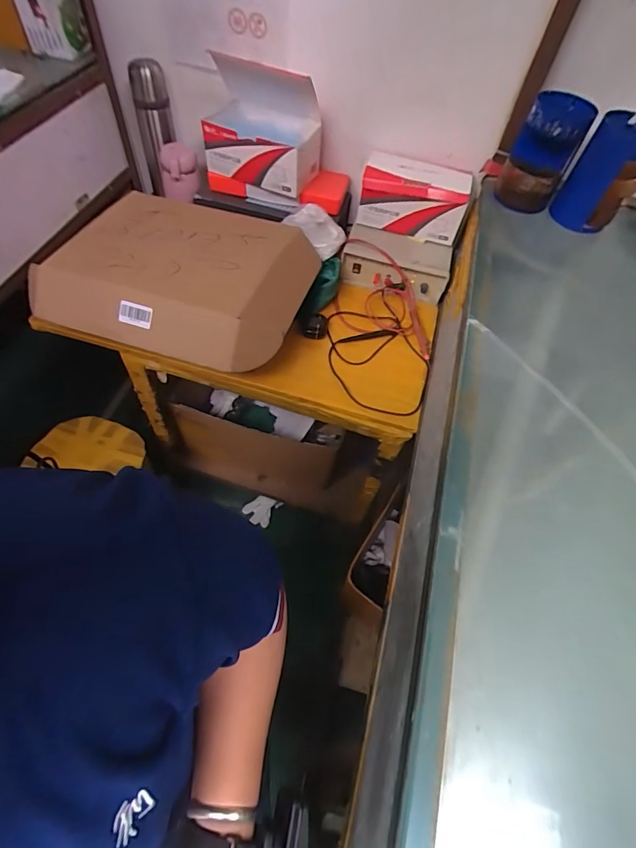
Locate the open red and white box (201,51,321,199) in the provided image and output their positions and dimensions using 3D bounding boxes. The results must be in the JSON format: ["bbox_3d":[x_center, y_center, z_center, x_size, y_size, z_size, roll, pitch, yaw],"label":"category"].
[{"bbox_3d":[-0.105,-0.519,0.737,0.217,0.174,0.115,23,59,10],"label":"open red and white box"}]

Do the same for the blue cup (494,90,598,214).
[{"bbox_3d":[0.336,-0.404,0.627,0.087,0.132,0.082,23,59,10],"label":"blue cup"}]

